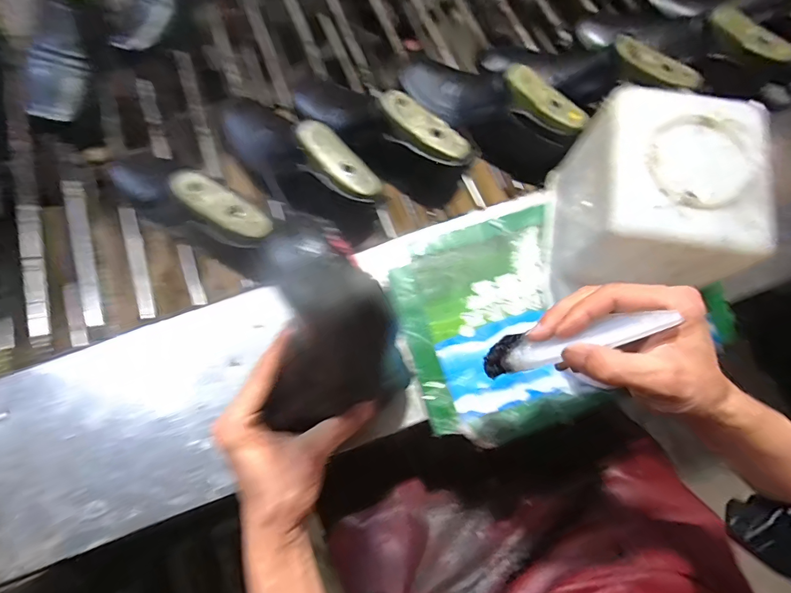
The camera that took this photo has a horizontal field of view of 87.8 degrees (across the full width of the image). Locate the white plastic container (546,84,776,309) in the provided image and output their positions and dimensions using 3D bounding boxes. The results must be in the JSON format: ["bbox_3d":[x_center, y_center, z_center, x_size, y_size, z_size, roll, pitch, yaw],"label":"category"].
[{"bbox_3d":[0.239,-0.085,0.410,0.122,0.167,0.153,7,72,2],"label":"white plastic container"}]

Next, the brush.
[{"bbox_3d":[0.132,0.032,0.315,0.132,0.028,0.031,-20,71,23],"label":"brush"}]

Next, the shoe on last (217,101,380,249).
[{"bbox_3d":[-0.136,-0.173,0.535,0.280,0.132,0.081,39,76,12],"label":"shoe on last"}]

